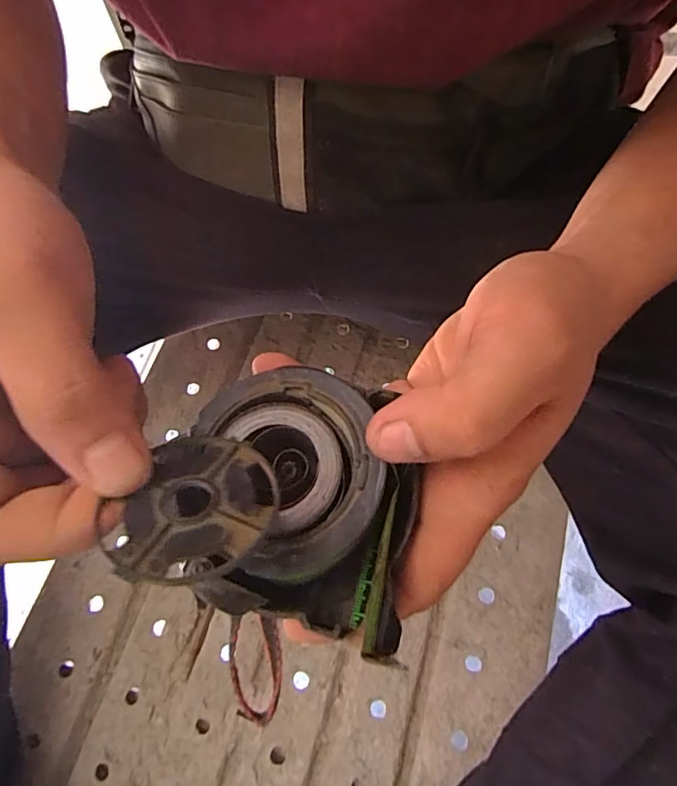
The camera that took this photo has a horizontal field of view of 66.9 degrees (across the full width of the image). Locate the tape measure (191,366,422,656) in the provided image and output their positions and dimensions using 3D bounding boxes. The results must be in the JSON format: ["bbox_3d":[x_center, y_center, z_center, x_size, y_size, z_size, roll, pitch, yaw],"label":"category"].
[{"bbox_3d":[-0.012,0.035,0.169,0.069,0.033,0.078,7,68,6],"label":"tape measure"}]

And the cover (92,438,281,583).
[{"bbox_3d":[-0.036,0.029,0.137,0.044,0.005,0.044,1,39,-1],"label":"cover"}]

